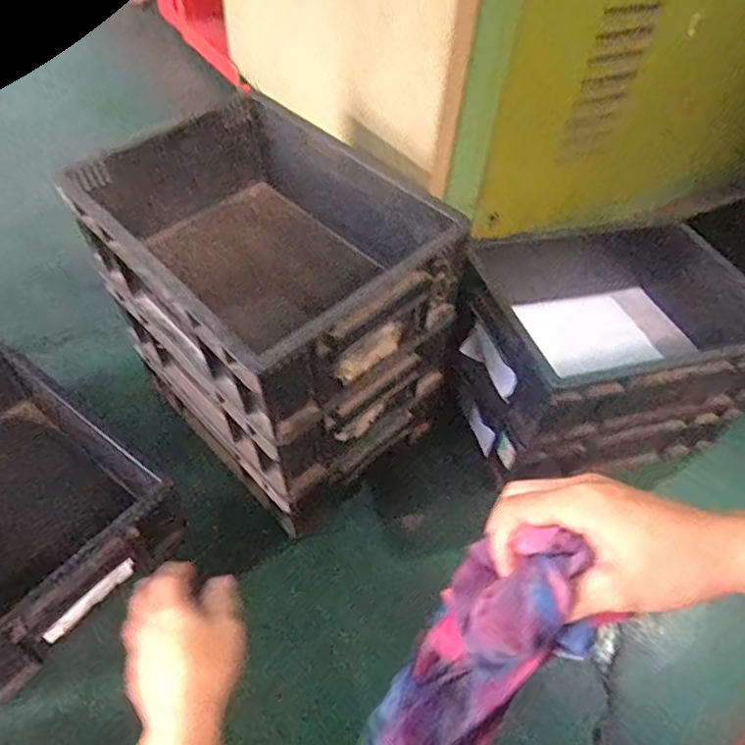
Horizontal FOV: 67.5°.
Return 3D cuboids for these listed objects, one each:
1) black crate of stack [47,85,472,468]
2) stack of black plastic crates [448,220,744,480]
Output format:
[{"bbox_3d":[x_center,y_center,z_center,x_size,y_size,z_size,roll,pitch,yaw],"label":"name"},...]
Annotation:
[{"bbox_3d":[-0.113,-0.124,0.560,0.336,0.143,0.232,35,60,28],"label":"black crate of stack"},{"bbox_3d":[0.300,-0.029,0.730,0.369,0.210,0.274,-22,52,-14],"label":"stack of black plastic crates"}]

